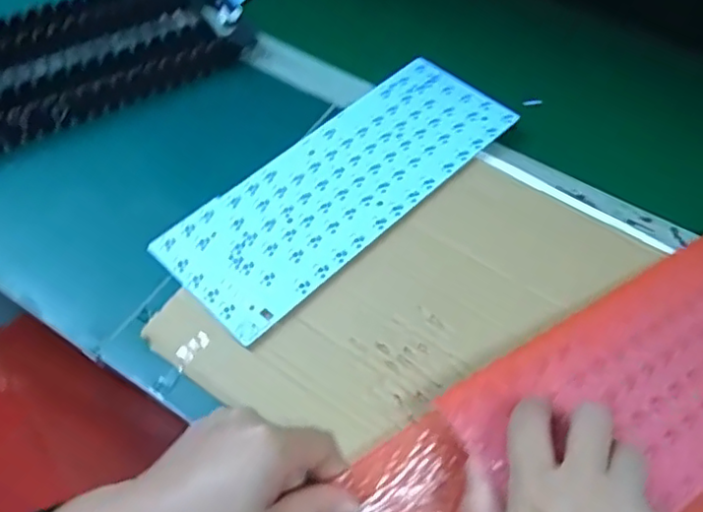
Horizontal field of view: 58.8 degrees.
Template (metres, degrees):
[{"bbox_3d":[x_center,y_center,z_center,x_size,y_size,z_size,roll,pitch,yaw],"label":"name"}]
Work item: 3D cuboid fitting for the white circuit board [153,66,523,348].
[{"bbox_3d":[-0.003,-0.062,0.515,0.308,0.004,0.120,-39,63,-21],"label":"white circuit board"}]

